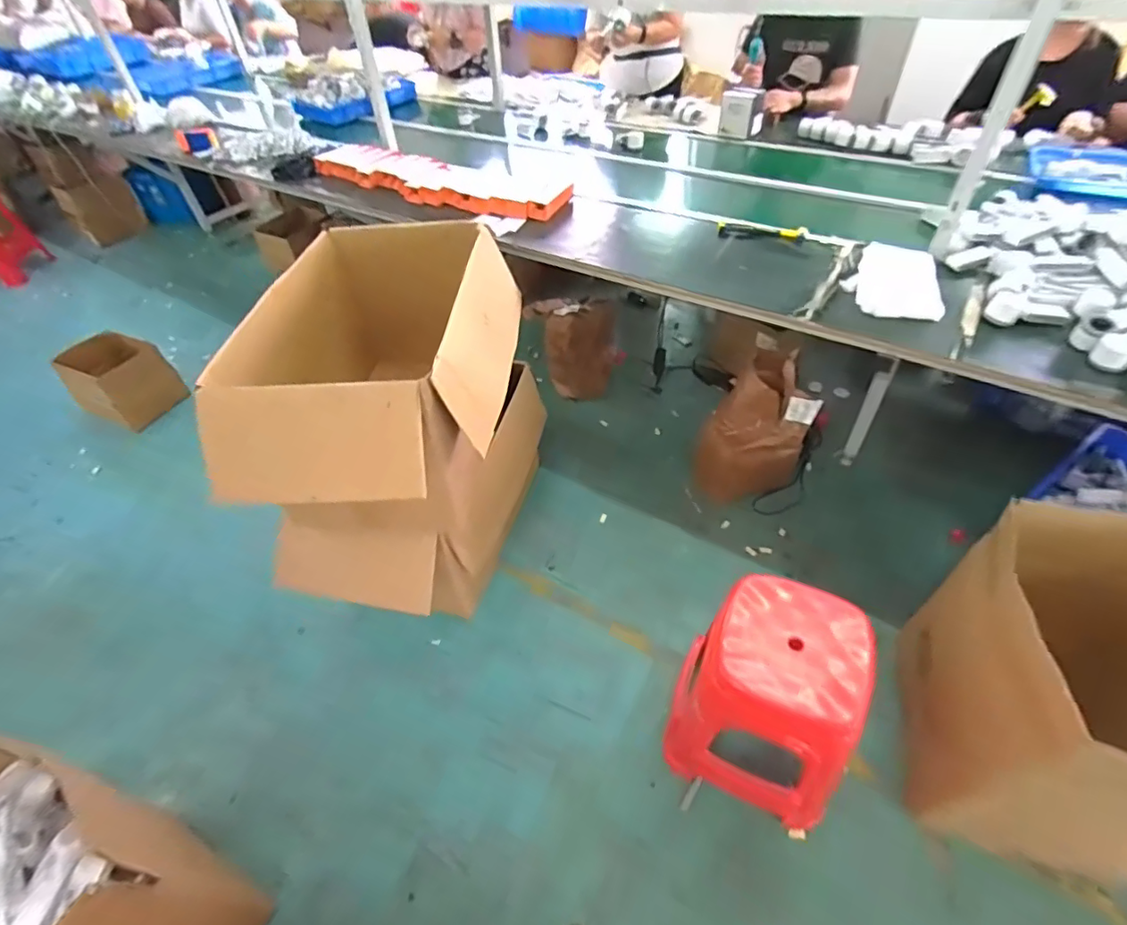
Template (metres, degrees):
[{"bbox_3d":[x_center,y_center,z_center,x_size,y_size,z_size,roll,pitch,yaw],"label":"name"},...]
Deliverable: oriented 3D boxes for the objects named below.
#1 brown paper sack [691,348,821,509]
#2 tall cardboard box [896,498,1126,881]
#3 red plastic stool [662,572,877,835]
[{"bbox_3d":[0.577,-0.092,1.697,0.303,0.424,0.240,0,44,5],"label":"brown paper sack"},{"bbox_3d":[1.018,0.471,1.096,0.454,0.591,0.442,14,47,18],"label":"tall cardboard box"},{"bbox_3d":[0.430,0.506,1.177,0.357,0.478,0.286,15,47,19],"label":"red plastic stool"}]

